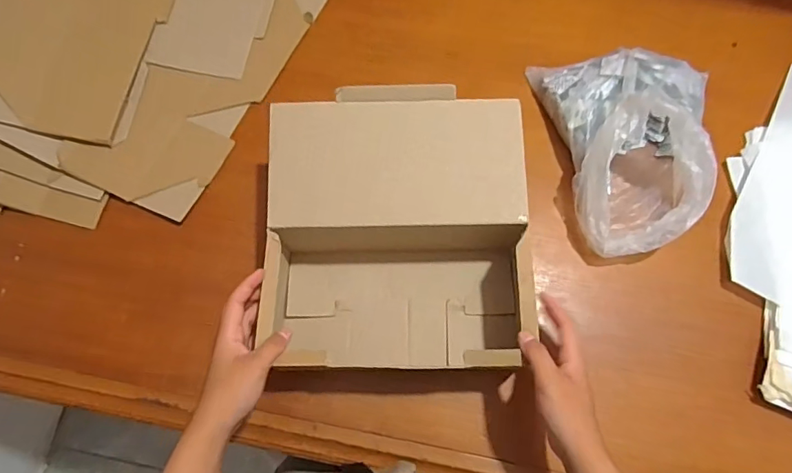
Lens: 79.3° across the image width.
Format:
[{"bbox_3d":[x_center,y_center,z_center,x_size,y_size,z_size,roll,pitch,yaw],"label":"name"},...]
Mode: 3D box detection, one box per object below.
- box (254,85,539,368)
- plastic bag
[{"bbox_3d":[-0.001,-0.004,0.526,0.264,0.113,0.280,-1,75,2],"label":"box"},{"bbox_3d":[0.297,-0.119,0.567,0.194,0.123,0.266,-8,72,-2],"label":"plastic bag"}]

